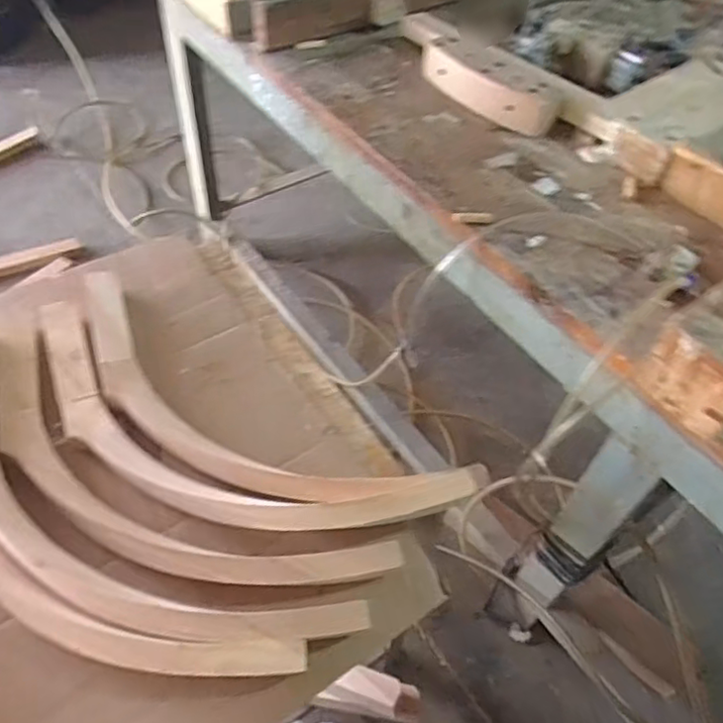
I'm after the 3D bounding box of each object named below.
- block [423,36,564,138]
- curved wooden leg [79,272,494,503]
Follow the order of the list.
[{"bbox_3d":[0.214,-0.473,1.077,0.083,0.064,0.264,-30,59,-24],"label":"block"},{"bbox_3d":[-0.174,0.049,0.791,0.637,0.088,0.157,30,56,19],"label":"curved wooden leg"}]

